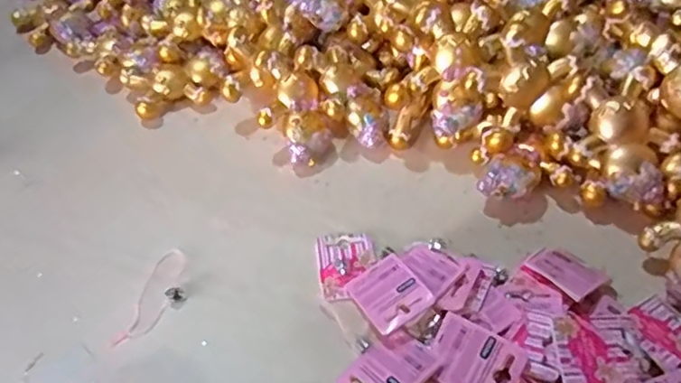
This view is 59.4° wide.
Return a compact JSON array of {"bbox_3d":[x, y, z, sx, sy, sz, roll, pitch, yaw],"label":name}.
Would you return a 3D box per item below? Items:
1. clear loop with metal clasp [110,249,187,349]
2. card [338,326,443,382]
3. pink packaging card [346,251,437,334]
[{"bbox_3d":[-0.138,0.080,0.455,0.039,0.008,0.088,8,46,8],"label":"clear loop with metal clasp"},{"bbox_3d":[0.034,0.119,0.399,0.060,0.009,0.044,-32,53,-27],"label":"card"},{"bbox_3d":[0.035,0.074,0.440,0.047,0.007,0.058,-34,41,-10],"label":"pink packaging card"}]

